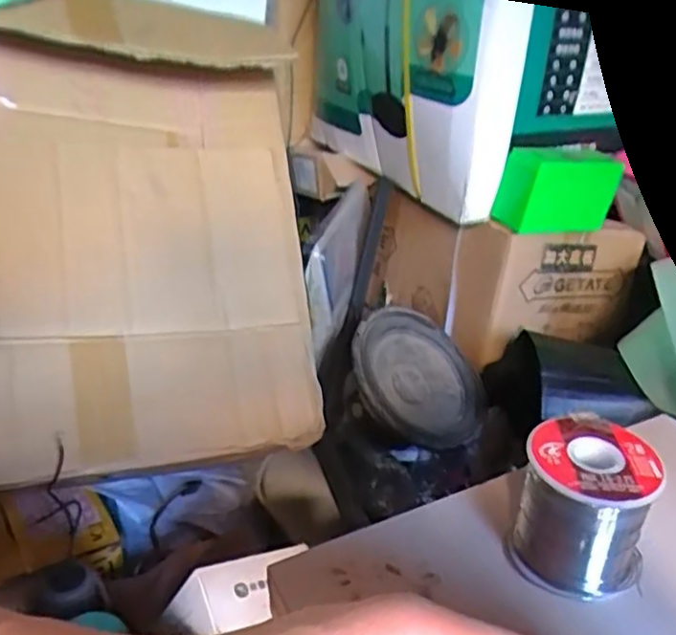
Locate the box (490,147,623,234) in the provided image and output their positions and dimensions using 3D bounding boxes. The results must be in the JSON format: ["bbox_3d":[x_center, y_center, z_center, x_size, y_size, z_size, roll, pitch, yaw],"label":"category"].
[{"bbox_3d":[0.294,-0.168,0.871,0.157,0.103,0.049,-8,29,-21],"label":"box"}]

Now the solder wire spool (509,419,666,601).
[{"bbox_3d":[0.125,0.097,0.332,0.061,0.070,0.061,3,27,-1],"label":"solder wire spool"}]

